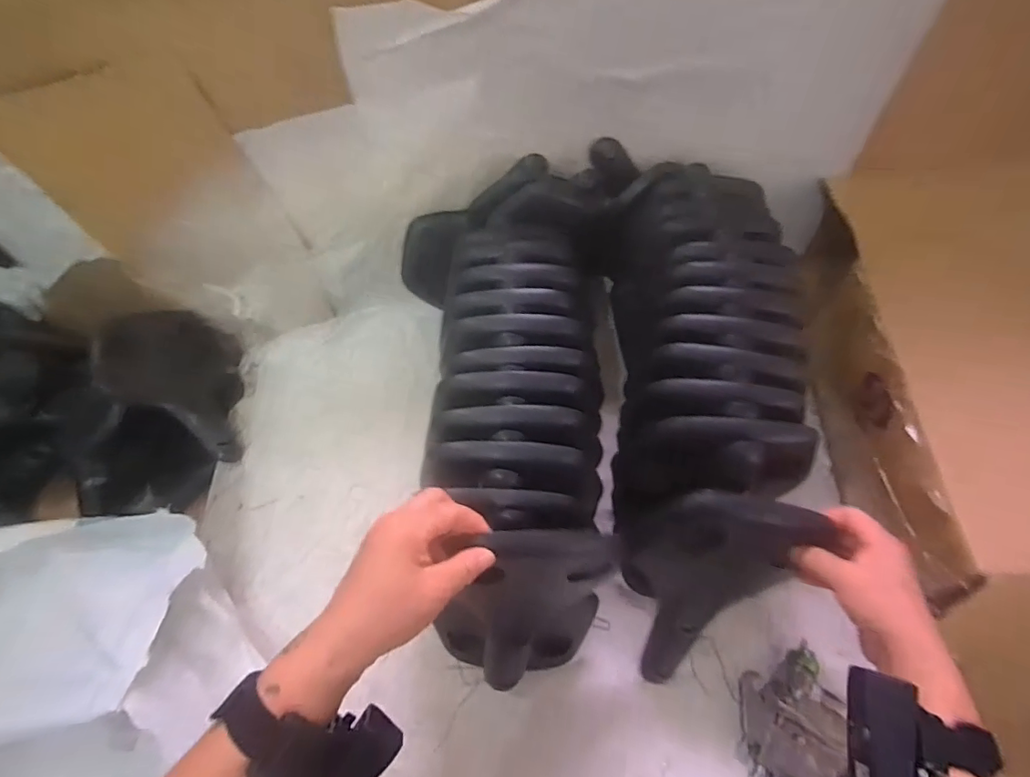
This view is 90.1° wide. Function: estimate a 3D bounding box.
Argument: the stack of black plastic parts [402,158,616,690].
[{"bbox_3d":[-0.016,0.001,0.556,0.216,0.186,0.555,-4,67,-2],"label":"stack of black plastic parts"}]

